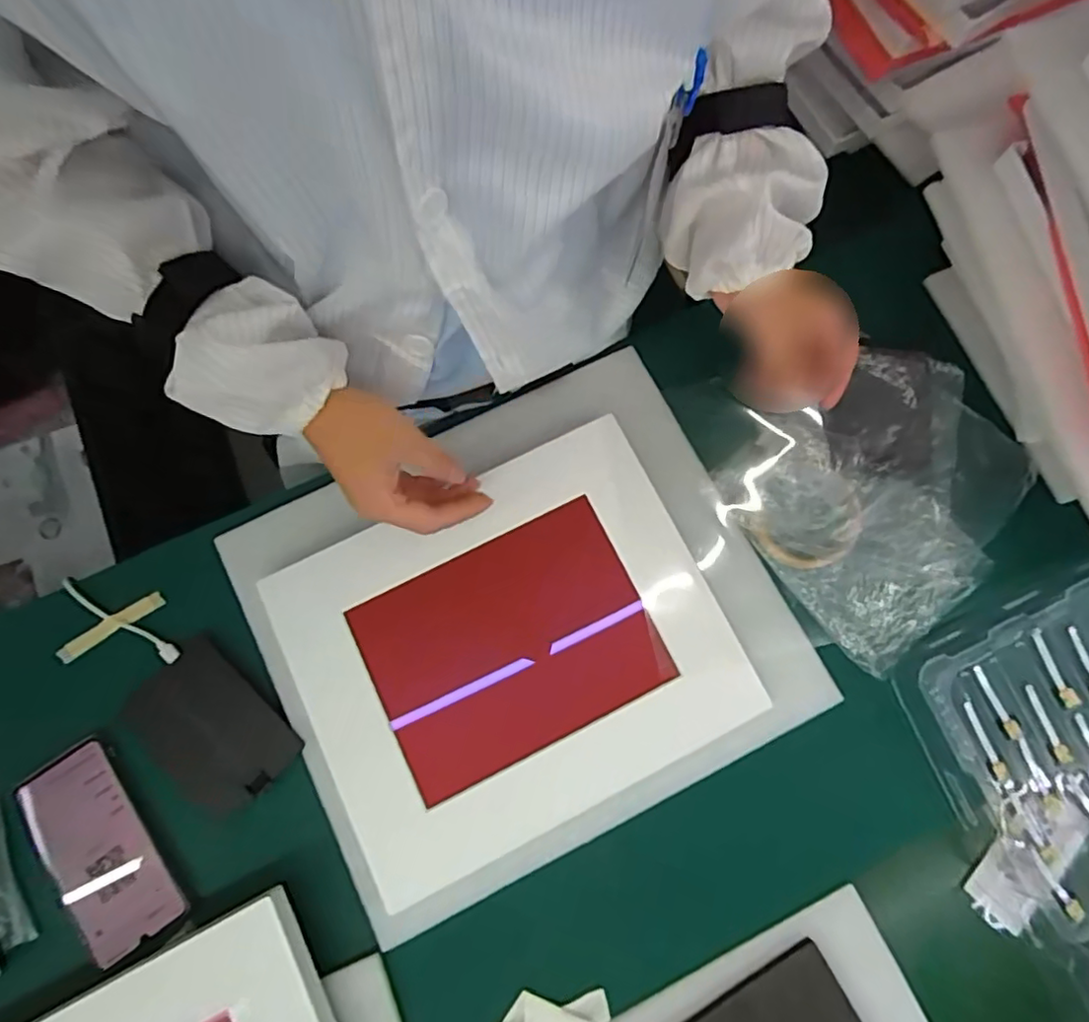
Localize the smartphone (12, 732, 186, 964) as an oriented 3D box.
[{"bbox_3d":[-0.316,0.239,0.427,0.061,0.011,0.144,-33,79,-9],"label":"smartphone"}]

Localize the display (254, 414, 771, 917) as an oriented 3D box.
[{"bbox_3d":[-0.029,0.100,0.449,0.311,0.015,0.248,-27,78,-7],"label":"display"}]

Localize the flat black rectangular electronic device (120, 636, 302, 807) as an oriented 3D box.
[{"bbox_3d":[-0.247,0.160,0.450,0.118,0.007,0.083,43,79,8],"label":"flat black rectangular electronic device"}]

